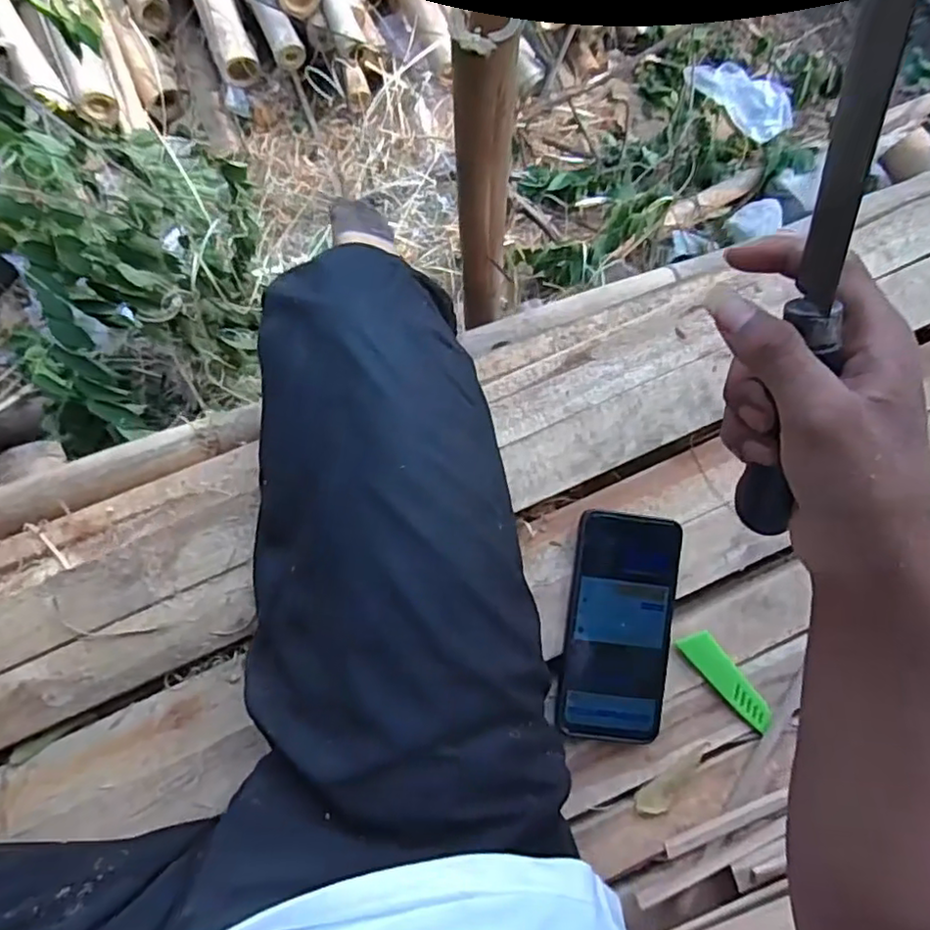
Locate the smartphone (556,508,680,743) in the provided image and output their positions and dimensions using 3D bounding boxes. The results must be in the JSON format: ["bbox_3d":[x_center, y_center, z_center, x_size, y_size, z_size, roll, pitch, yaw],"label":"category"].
[{"bbox_3d":[0.121,0.125,0.486,0.082,0.012,0.170,7,88,-2],"label":"smartphone"}]

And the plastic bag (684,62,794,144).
[{"bbox_3d":[0.612,-0.818,1.401,0.254,0.103,0.071,29,81,3],"label":"plastic bag"}]

